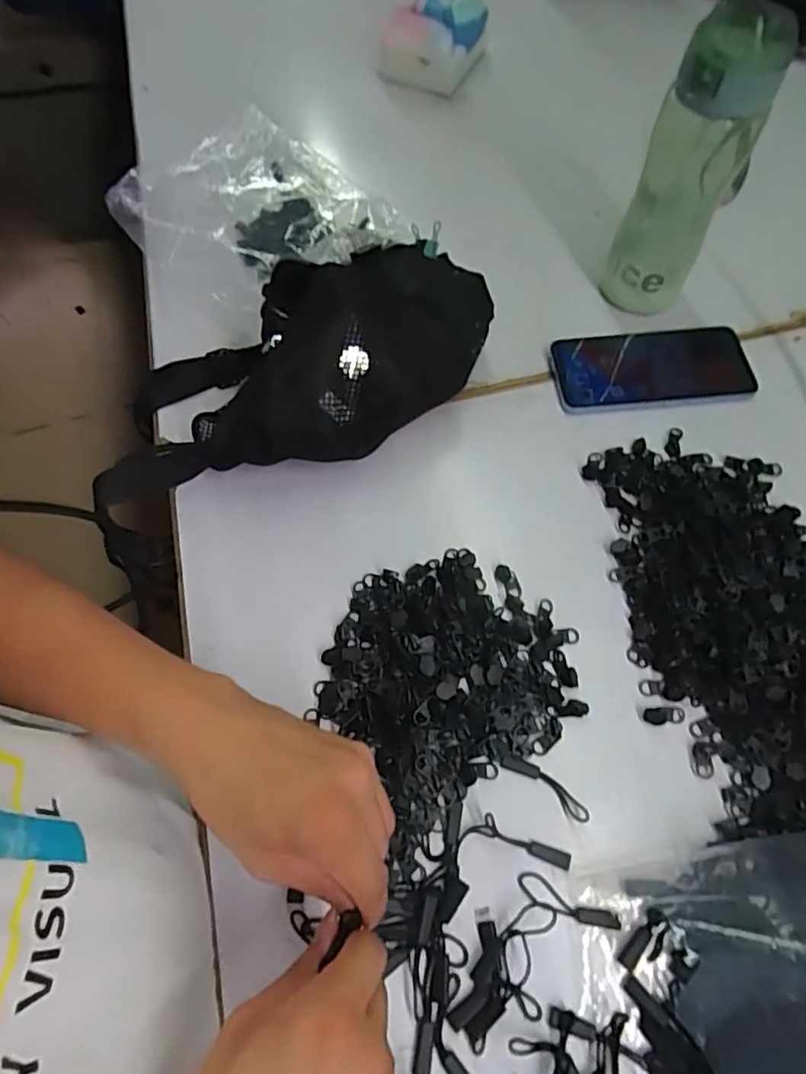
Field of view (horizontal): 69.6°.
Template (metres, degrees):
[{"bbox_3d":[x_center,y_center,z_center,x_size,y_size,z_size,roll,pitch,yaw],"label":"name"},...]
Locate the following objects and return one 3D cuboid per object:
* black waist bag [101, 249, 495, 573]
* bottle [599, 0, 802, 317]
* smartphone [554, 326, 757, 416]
[{"bbox_3d":[-0.077,-0.108,0.427,0.321,0.103,0.124,-32,67,-13],"label":"black waist bag"},{"bbox_3d":[0.220,-0.279,0.445,0.074,0.200,0.076,23,67,12],"label":"bottle"},{"bbox_3d":[0.207,-0.142,0.483,0.159,0.014,0.073,-5,64,-1],"label":"smartphone"}]

